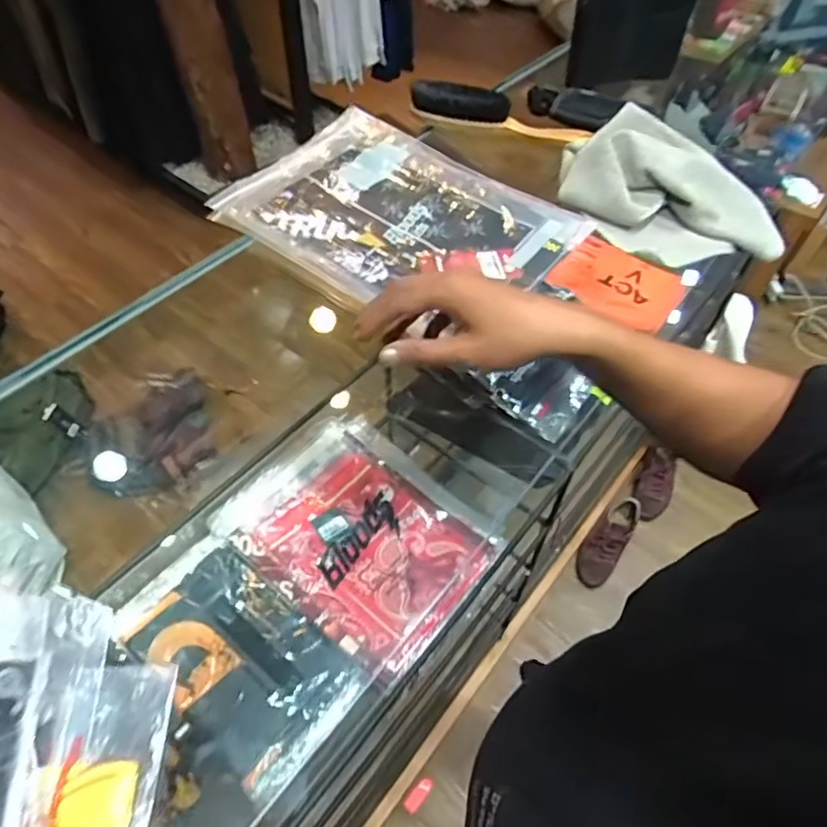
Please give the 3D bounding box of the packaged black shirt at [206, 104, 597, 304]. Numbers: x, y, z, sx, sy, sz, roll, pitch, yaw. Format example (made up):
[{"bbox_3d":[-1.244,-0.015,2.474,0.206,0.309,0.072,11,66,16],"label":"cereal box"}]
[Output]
[{"bbox_3d":[-0.016,-0.218,0.626,0.346,0.028,0.237,30,58,20],"label":"packaged black shirt"}]

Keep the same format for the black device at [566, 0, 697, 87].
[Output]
[{"bbox_3d":[0.284,-0.498,0.768,0.156,0.142,0.028,-5,62,-5],"label":"black device"}]

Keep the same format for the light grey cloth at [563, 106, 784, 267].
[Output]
[{"bbox_3d":[0.271,-0.246,0.638,0.176,0.075,0.235,-36,62,-25],"label":"light grey cloth"}]

